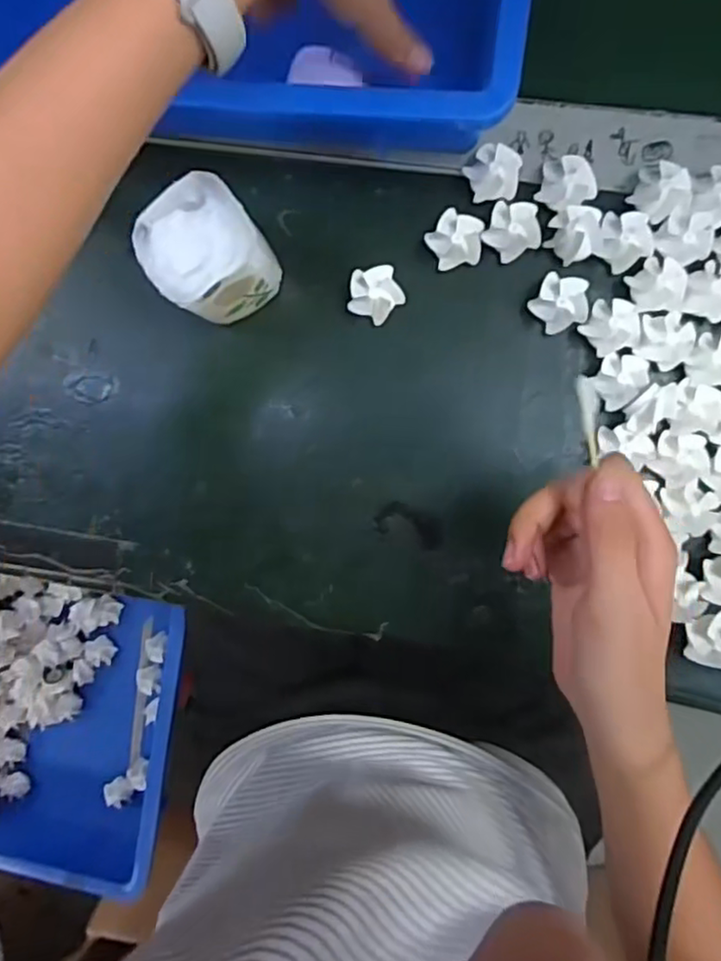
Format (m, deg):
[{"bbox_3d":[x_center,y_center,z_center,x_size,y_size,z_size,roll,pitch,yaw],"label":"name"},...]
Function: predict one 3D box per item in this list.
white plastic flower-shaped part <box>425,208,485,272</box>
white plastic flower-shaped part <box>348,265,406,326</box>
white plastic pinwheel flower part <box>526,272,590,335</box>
[{"bbox_3d":[0.058,-0.149,0.391,0.033,0.014,0.032,0,92,6],"label":"white plastic flower-shaped part"},{"bbox_3d":[0.008,-0.118,0.399,0.034,0.015,0.032,0,92,6],"label":"white plastic flower-shaped part"},{"bbox_3d":[0.123,-0.109,0.386,0.034,0.016,0.034,0,92,6],"label":"white plastic pinwheel flower part"}]

